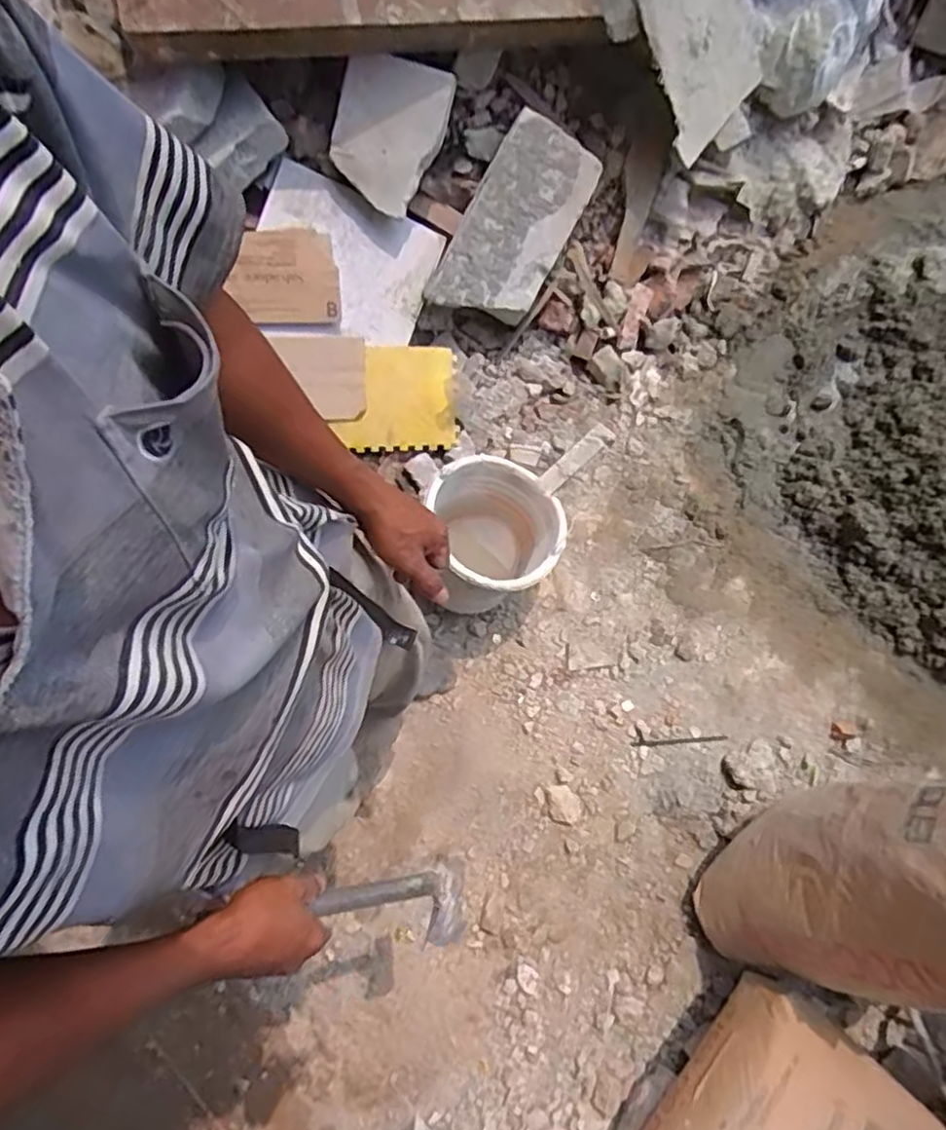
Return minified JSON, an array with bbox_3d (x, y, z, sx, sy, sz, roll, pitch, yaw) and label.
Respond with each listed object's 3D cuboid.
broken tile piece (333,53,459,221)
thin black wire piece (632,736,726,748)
[{"bbox_3d":[-0.163,-0.812,1.321,0.194,0.032,0.248,20,106,-3],"label":"broken tile piece"},{"bbox_3d":[0.383,0.327,1.305,0.180,0.010,0.011,-3,77,-1],"label":"thin black wire piece"}]

